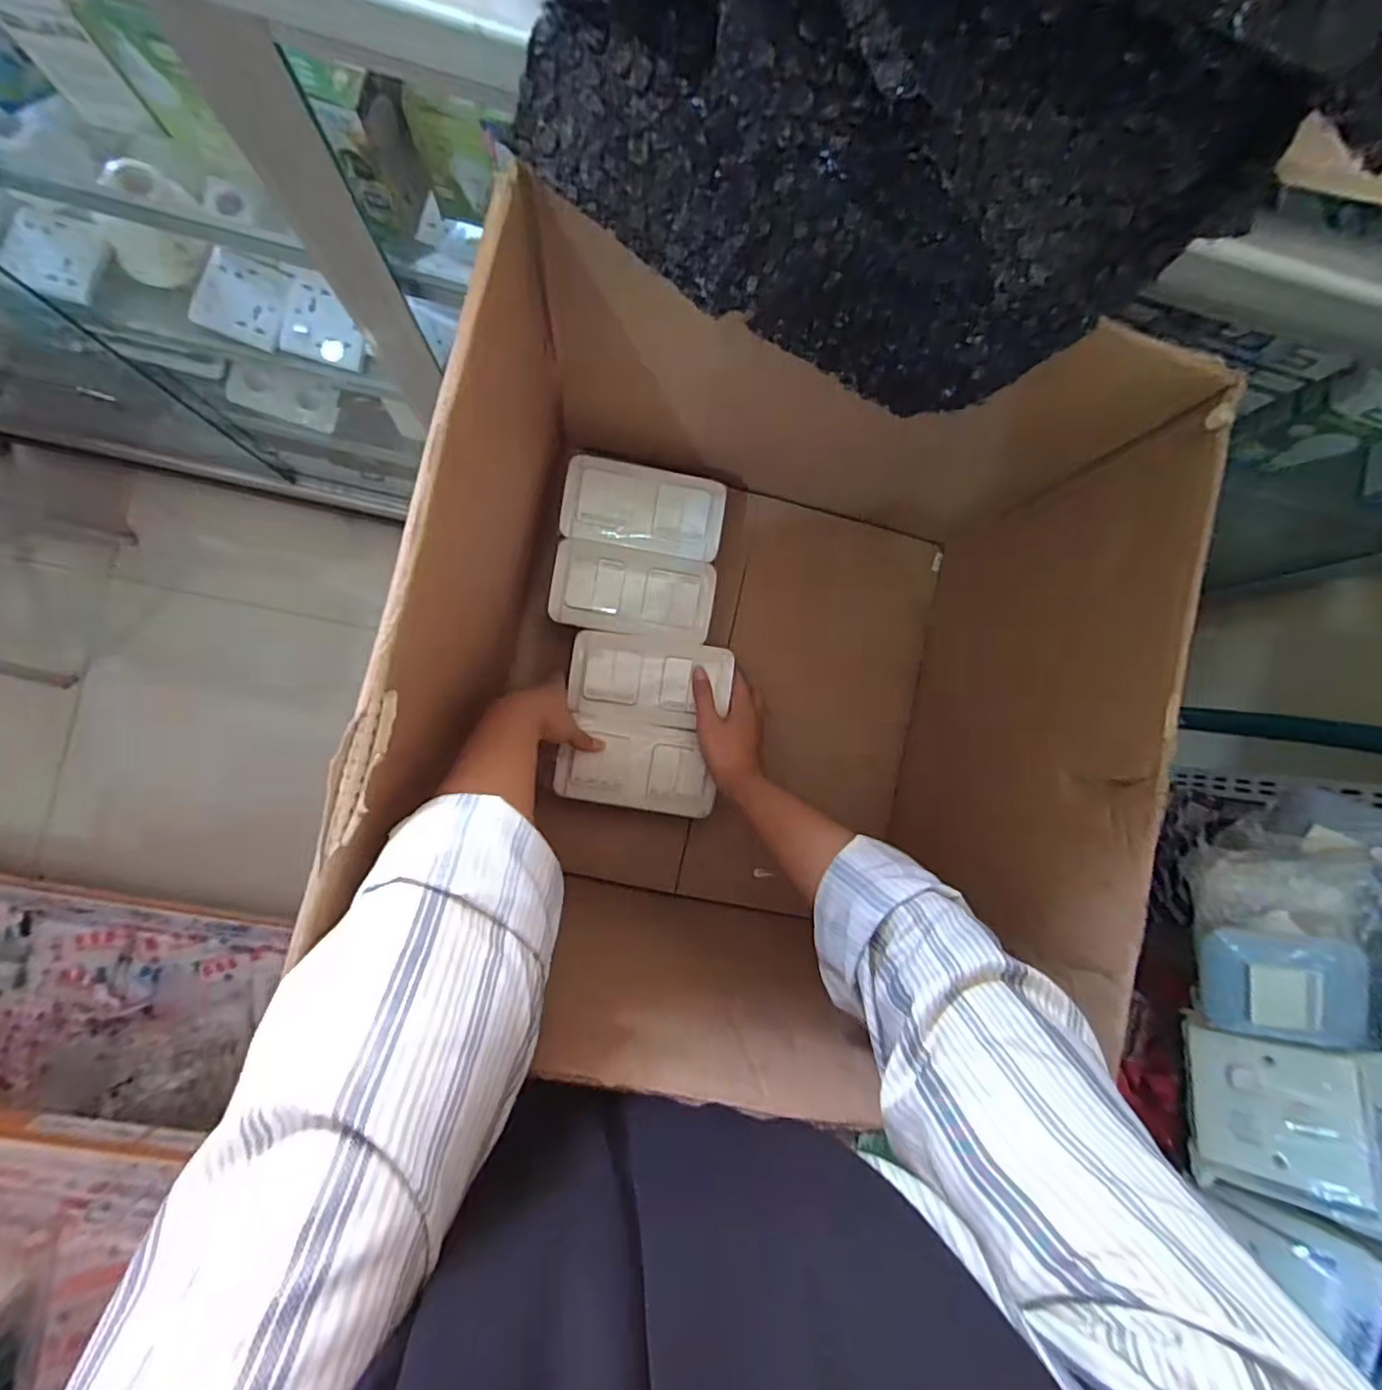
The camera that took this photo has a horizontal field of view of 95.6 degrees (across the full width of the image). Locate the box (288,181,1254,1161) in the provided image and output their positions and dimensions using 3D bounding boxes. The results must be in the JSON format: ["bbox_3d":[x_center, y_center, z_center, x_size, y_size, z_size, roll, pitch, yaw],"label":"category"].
[{"bbox_3d":[0.052,-0.027,0.505,0.428,0.369,0.484,13,86,-6],"label":"box"}]

